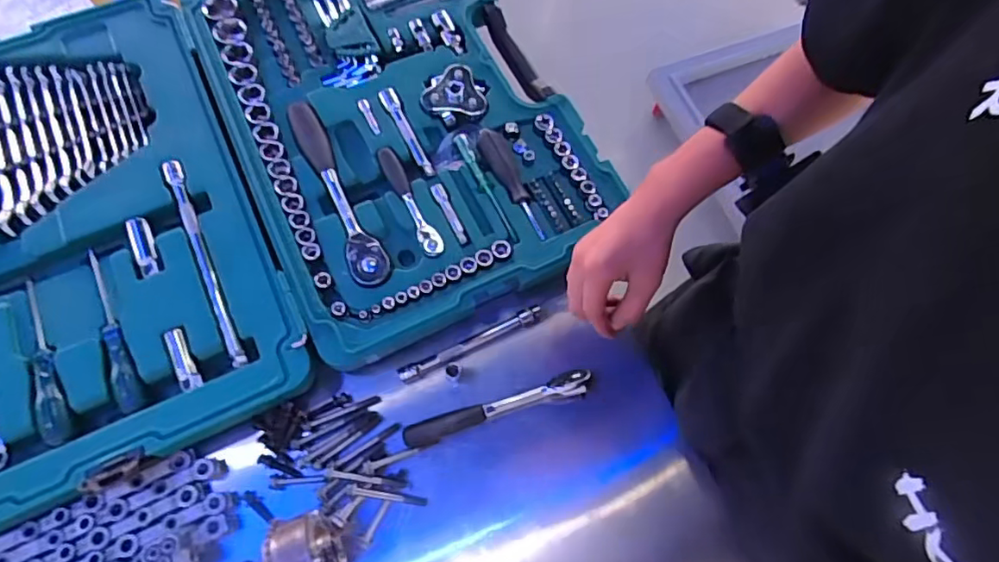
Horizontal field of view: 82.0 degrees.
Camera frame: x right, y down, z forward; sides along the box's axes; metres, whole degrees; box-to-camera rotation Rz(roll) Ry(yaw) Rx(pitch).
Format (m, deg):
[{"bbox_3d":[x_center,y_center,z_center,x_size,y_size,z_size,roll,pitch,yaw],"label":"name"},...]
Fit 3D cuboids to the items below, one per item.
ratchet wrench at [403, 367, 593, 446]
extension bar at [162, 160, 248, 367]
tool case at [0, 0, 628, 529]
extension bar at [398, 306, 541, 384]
[{"bbox_3d":[-0.002,0.129,0.584,0.193,0.025,0.026,-15,71,-8],"label":"ratchet wrench"},{"bbox_3d":[-0.311,-0.024,0.600,0.019,0.015,0.249,-23,71,-11],"label":"extension bar"},{"bbox_3d":[-0.293,-0.131,0.661,0.717,0.059,0.549,-25,71,-12],"label":"tool case"},{"bbox_3d":[-0.030,0.067,0.617,0.164,0.011,0.014,-25,72,-11],"label":"extension bar"}]

